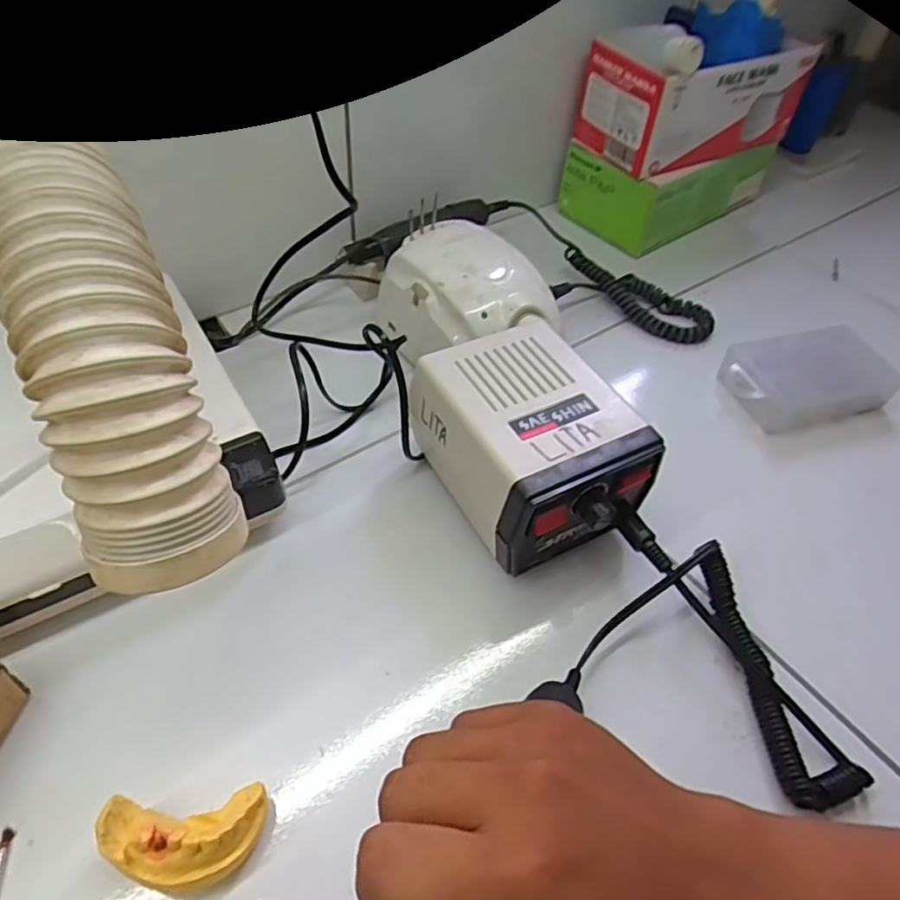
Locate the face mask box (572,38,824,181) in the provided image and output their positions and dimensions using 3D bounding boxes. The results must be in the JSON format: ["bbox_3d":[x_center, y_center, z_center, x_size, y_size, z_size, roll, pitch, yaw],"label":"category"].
[{"bbox_3d":[0.238,-0.344,0.610,0.209,0.091,0.104,-21,54,-21],"label":"face mask box"}]

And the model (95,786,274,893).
[{"bbox_3d":[-0.114,0.171,0.277,0.064,0.034,0.037,-4,49,-8],"label":"model"}]

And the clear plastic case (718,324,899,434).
[{"bbox_3d":[0.287,-0.057,0.509,0.121,0.033,0.080,-14,51,-16],"label":"clear plastic case"}]

